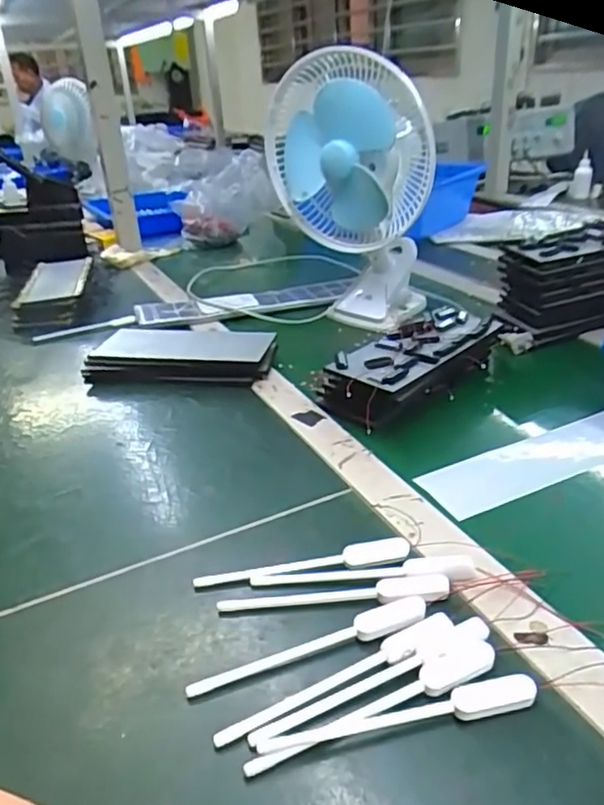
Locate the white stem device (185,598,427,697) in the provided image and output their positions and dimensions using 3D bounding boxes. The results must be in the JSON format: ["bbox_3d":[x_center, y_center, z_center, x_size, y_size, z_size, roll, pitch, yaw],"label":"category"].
[{"bbox_3d":[0.005,0.140,0.353,0.143,0.009,0.019,-11,29,-13],"label":"white stem device"}]

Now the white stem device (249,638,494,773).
[{"bbox_3d":[0.040,0.157,0.316,0.145,0.007,0.018,-15,31,-21],"label":"white stem device"}]

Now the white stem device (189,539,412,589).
[{"bbox_3d":[0.000,0.108,0.415,0.144,0.010,0.018,-5,28,-2],"label":"white stem device"}]

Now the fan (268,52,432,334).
[{"bbox_3d":[0.056,-0.258,0.777,0.184,0.312,0.156,-2,29,3],"label":"fan"}]

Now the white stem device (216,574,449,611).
[{"bbox_3d":[0.020,0.121,0.383,0.144,0.007,0.020,-5,28,-1],"label":"white stem device"}]

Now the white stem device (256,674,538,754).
[{"bbox_3d":[0.050,0.160,0.313,0.143,0.009,0.014,-7,29,-7],"label":"white stem device"}]

